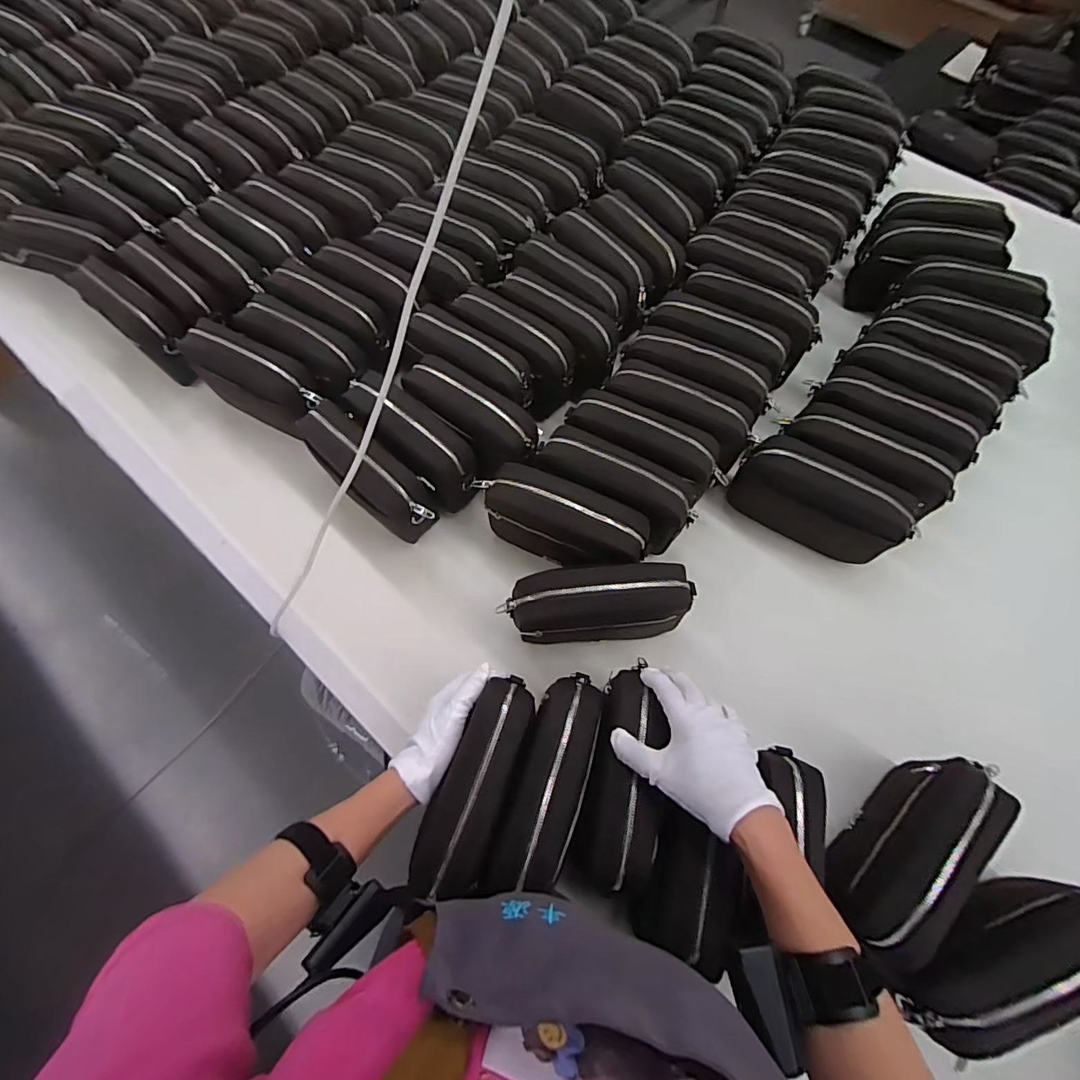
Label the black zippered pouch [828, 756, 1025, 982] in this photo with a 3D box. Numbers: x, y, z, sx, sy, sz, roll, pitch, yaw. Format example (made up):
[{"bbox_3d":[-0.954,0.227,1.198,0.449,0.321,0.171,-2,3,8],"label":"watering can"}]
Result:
[{"bbox_3d":[0.350,0.294,0.486,0.064,0.112,0.201,42,73,16],"label":"black zippered pouch"}]

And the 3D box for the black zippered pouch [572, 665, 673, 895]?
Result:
[{"bbox_3d":[0.080,0.211,0.472,0.069,0.050,0.194,9,67,4],"label":"black zippered pouch"}]

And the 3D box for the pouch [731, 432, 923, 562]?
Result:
[{"bbox_3d":[0.356,-0.049,0.654,0.208,0.118,0.059,30,70,12],"label":"pouch"}]

